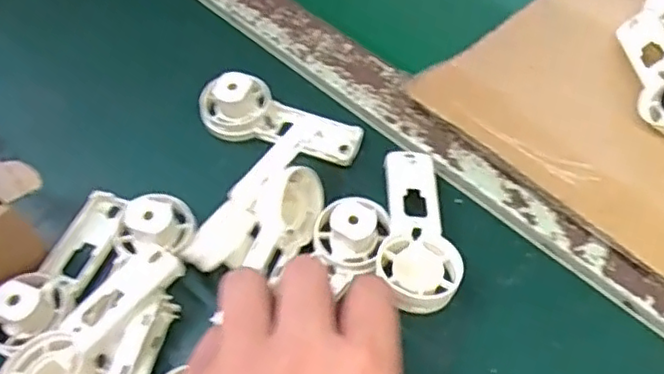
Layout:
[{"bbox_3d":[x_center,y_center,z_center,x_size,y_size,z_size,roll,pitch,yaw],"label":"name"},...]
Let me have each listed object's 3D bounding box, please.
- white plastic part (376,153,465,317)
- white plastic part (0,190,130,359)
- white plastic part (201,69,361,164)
[{"bbox_3d":[0.043,0.021,0.334,0.038,0.023,0.094,3,54,2],"label":"white plastic part"},{"bbox_3d":[-0.132,0.041,0.329,0.033,0.029,0.093,21,57,15],"label":"white plastic part"},{"bbox_3d":[-0.029,-0.040,0.376,0.091,0.031,0.035,14,55,11],"label":"white plastic part"}]

